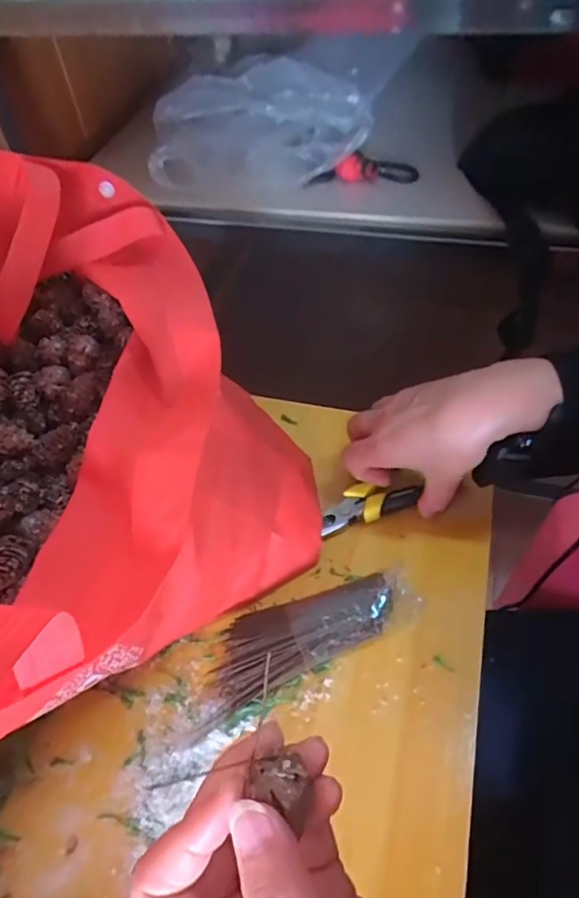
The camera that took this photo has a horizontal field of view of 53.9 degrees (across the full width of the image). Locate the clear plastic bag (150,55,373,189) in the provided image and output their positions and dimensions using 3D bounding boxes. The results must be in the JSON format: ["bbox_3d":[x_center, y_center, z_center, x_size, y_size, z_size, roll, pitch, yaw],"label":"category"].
[{"bbox_3d":[-0.033,-0.342,0.616,0.233,0.098,0.085,3,51,7],"label":"clear plastic bag"}]

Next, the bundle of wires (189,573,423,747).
[{"bbox_3d":[0.013,0.117,0.372,0.152,0.022,0.049,-24,53,-14],"label":"bundle of wires"}]

